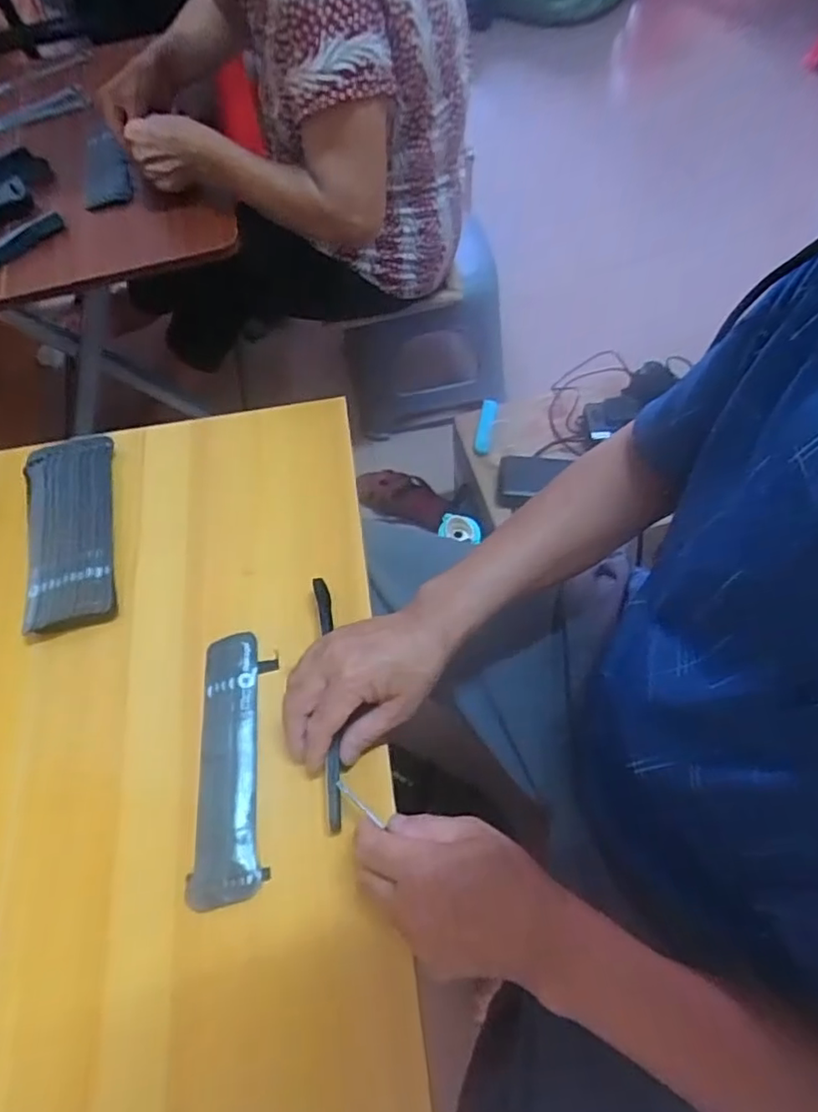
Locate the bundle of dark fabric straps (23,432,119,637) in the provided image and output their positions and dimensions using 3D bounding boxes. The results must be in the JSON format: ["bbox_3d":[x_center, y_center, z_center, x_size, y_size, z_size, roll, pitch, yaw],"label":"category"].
[{"bbox_3d":[-0.326,-0.026,0.586,0.078,0.022,0.208,-14,62,-3],"label":"bundle of dark fabric straps"}]

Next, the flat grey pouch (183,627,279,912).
[{"bbox_3d":[-0.138,0.158,0.479,0.055,0.012,0.199,-5,62,1],"label":"flat grey pouch"}]

